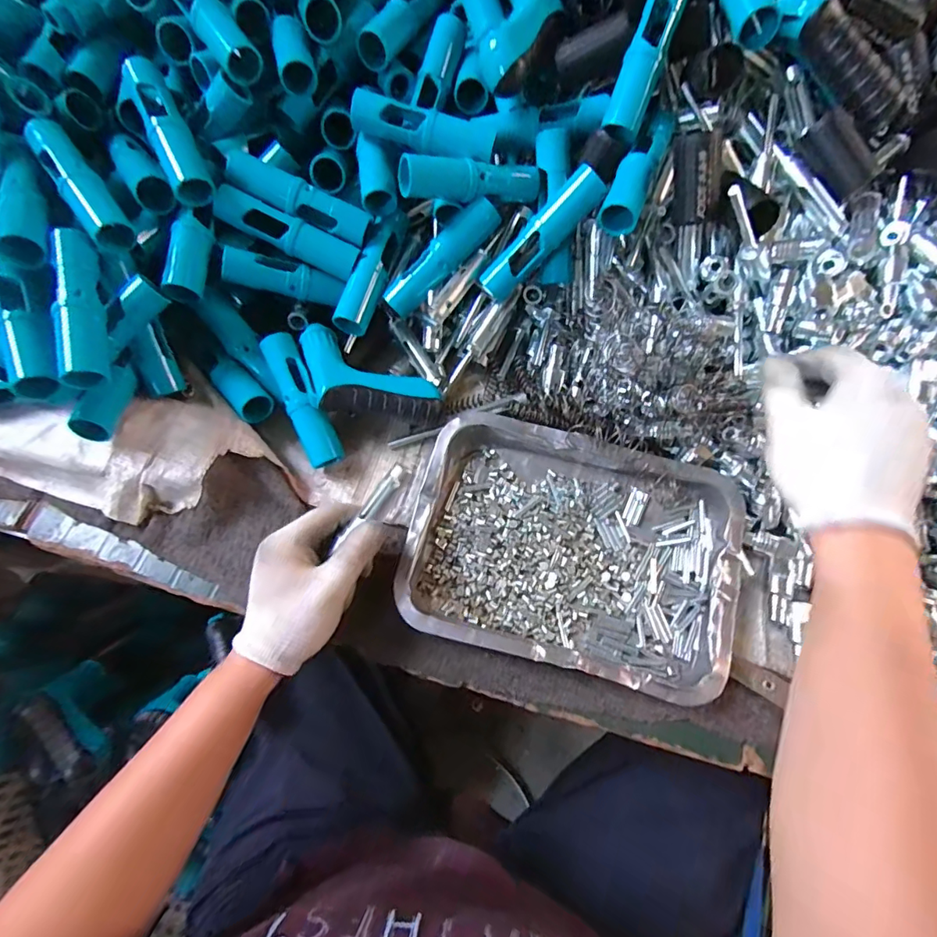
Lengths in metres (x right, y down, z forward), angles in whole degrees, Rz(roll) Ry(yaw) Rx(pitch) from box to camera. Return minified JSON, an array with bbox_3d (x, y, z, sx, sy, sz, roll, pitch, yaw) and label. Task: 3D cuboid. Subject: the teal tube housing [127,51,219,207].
[{"bbox_3d":[-0.241,-0.272,0.393,0.029,0.024,0.128,-25,86,-10],"label":"teal tube housing"}]

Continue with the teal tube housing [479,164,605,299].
[{"bbox_3d":[0.060,-0.195,0.413,0.121,0.022,0.026,-42,71,22],"label":"teal tube housing"}]

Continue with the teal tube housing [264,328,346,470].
[{"bbox_3d":[-0.145,-0.060,0.427,0.028,0.029,0.120,-23,94,-9],"label":"teal tube housing"}]

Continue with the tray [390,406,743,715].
[{"bbox_3d":[0.084,0.063,0.398,0.253,0.034,0.183,14,69,5],"label":"tray"}]

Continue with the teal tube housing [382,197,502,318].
[{"bbox_3d":[-0.025,-0.186,0.433,0.120,0.021,0.026,-41,72,12],"label":"teal tube housing"}]

